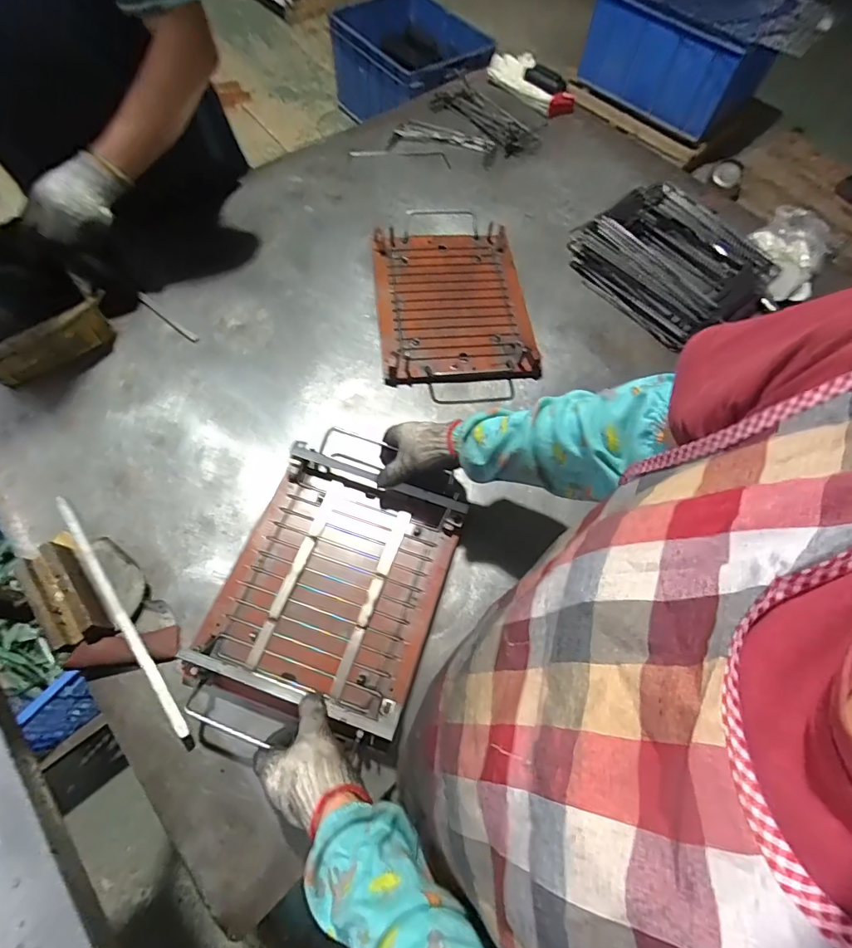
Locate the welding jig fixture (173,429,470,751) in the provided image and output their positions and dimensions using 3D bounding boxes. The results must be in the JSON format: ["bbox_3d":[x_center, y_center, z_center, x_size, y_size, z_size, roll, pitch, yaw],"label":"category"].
[{"bbox_3d":[-0.103,0.117,0.569,0.243,0.039,0.330,19,65,6],"label":"welding jig fixture"}]

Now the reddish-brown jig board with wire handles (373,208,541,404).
[{"bbox_3d":[0.042,-0.291,0.791,0.242,0.033,0.388,-4,65,-5],"label":"reddish-brown jig board with wire handles"}]

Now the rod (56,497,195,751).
[{"bbox_3d":[-0.360,0.159,0.559,0.014,0.019,0.355,-36,71,-18],"label":"rod"}]

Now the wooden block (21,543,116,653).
[{"bbox_3d":[-0.410,0.142,0.550,0.055,0.044,0.133,-34,71,-17],"label":"wooden block"}]

